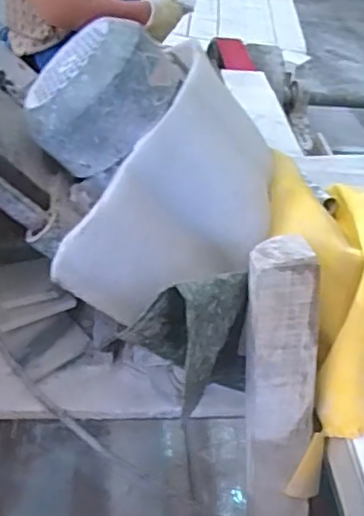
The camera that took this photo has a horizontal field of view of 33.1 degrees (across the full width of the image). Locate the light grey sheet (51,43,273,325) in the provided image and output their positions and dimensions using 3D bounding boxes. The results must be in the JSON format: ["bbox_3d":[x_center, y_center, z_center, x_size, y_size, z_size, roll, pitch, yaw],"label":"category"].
[{"bbox_3d":[0.005,-0.046,0.639,0.273,0.196,0.070,-51,32,-10],"label":"light grey sheet"}]

